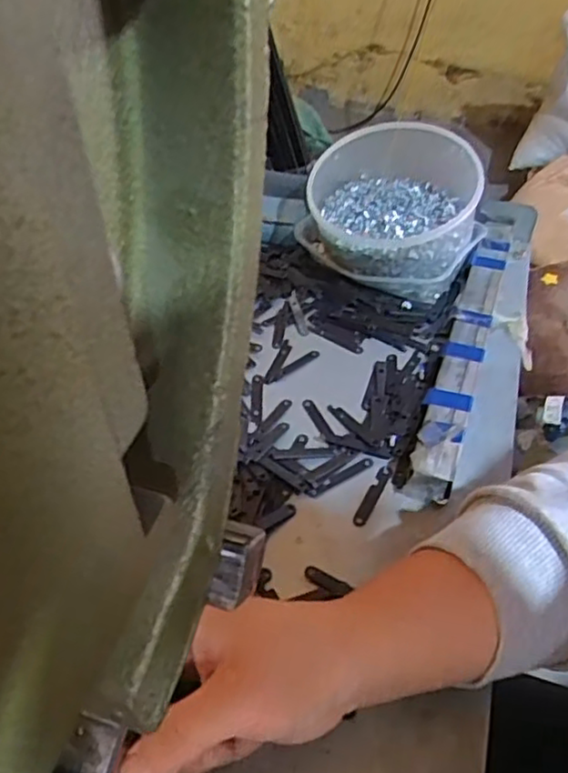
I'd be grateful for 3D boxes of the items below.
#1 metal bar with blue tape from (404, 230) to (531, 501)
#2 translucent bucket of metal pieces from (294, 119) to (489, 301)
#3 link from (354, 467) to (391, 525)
[{"bbox_3d":[0.154,-0.040,0.551,0.038,0.029,0.338,17,47,16],"label":"metal bar with blue tape"},{"bbox_3d":[0.102,-0.170,0.629,0.164,0.102,0.167,11,46,9],"label":"translucent bucket of metal pieces"},{"bbox_3d":[0.060,0.073,0.448,0.009,0.004,0.051,21,48,19],"label":"link"}]

